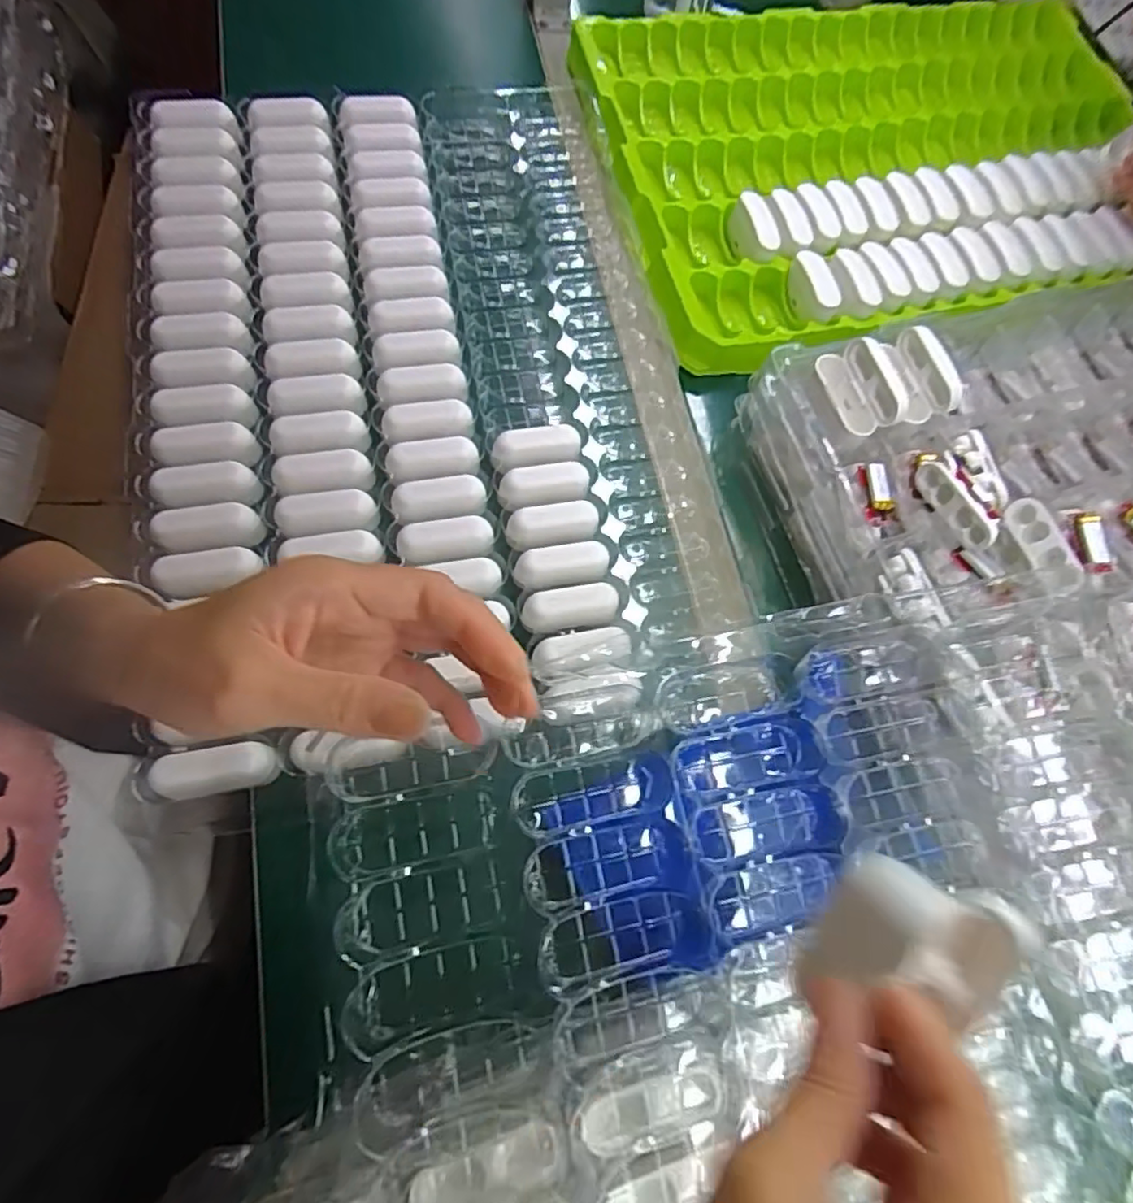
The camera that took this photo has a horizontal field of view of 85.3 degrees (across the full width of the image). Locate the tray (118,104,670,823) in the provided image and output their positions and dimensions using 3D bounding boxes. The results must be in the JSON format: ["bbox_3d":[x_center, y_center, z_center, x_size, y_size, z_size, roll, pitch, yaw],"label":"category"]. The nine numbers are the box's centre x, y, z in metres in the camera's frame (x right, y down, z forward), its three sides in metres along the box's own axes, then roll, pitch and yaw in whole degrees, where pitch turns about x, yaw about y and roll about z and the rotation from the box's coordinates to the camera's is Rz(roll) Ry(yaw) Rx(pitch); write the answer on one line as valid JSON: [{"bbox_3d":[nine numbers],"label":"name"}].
[{"bbox_3d":[-0.112,-0.175,0.460,0.368,0.044,0.580,-7,71,-8],"label":"tray"}]

